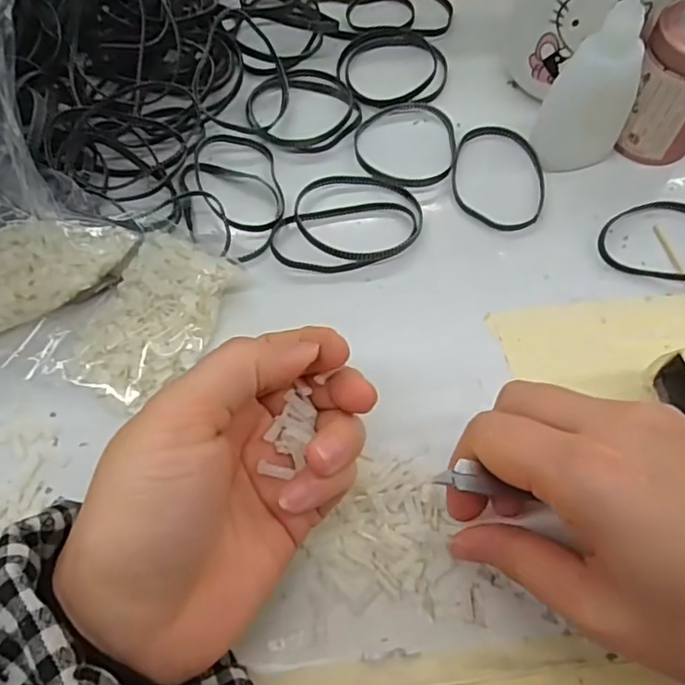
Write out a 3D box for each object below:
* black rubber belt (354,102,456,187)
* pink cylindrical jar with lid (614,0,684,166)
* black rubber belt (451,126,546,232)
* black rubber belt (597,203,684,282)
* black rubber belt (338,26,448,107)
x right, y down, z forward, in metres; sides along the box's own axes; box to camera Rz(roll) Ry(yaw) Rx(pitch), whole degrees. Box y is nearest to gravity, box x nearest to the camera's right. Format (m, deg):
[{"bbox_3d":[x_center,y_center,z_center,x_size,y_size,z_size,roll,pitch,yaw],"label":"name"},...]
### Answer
[{"bbox_3d":[0.035,-0.108,0.317,0.056,0.006,0.060,-7,64,-2],"label":"black rubber belt"},{"bbox_3d":[0.167,-0.128,0.292,0.044,0.065,0.038,24,67,12],"label":"pink cylindrical jar with lid"},{"bbox_3d":[0.082,-0.088,0.307,0.048,0.004,0.067,0,64,1],"label":"black rubber belt"},{"bbox_3d":[0.164,-0.051,0.288,0.072,0.006,0.047,11,65,6],"label":"black rubber belt"},{"bbox_3d":[0.030,-0.165,0.344,0.064,0.005,0.065,0,64,1],"label":"black rubber belt"}]

